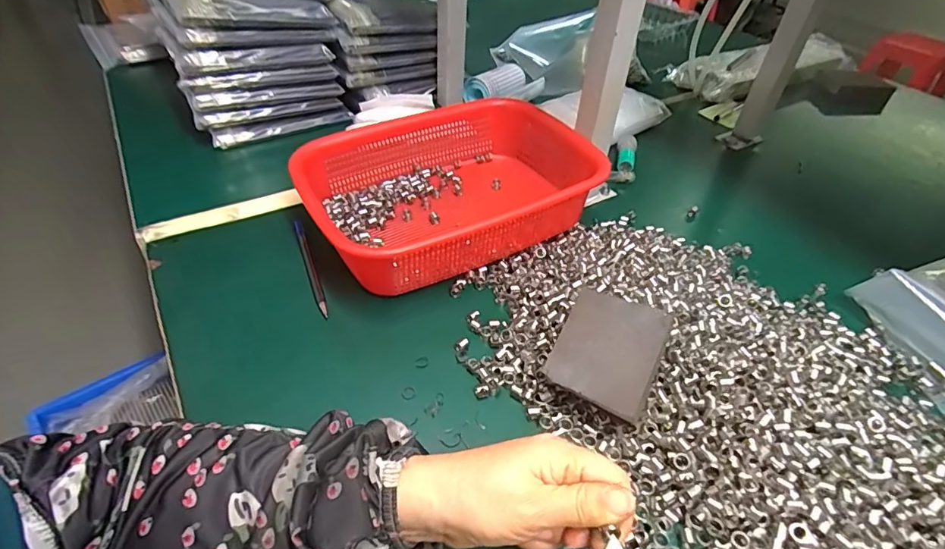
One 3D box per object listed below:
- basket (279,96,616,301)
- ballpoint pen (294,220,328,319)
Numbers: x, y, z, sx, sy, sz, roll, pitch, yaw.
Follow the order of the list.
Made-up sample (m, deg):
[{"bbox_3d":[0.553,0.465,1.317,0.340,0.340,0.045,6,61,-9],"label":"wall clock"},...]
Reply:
[{"bbox_3d":[-0.023,-0.087,0.510,0.273,0.082,0.208,-17,46,-23],"label":"basket"},{"bbox_3d":[-0.155,-0.011,0.470,0.008,0.007,0.140,-14,45,-20],"label":"ballpoint pen"}]

